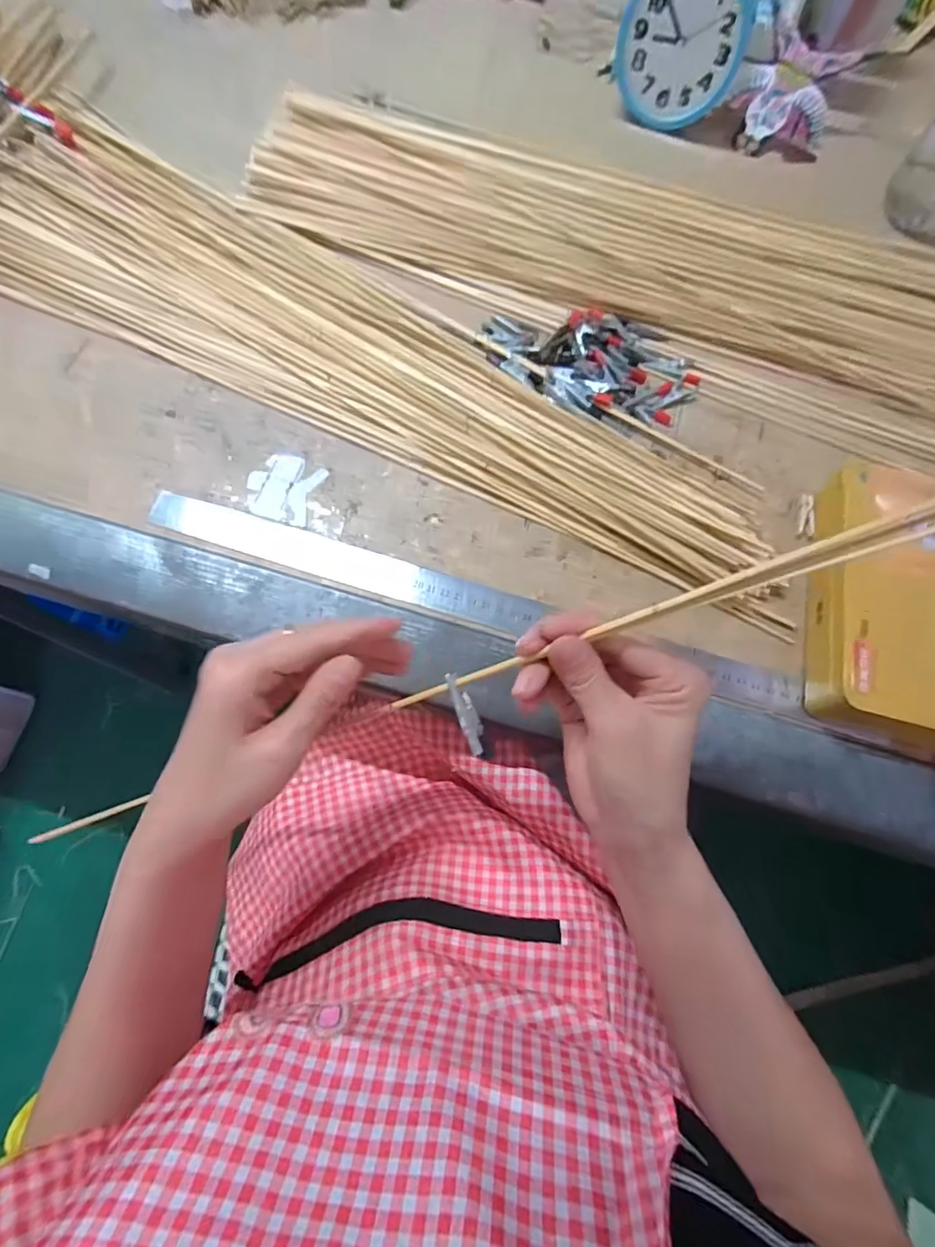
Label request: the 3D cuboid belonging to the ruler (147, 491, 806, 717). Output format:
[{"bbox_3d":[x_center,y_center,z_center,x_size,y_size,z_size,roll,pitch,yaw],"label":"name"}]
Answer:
[{"bbox_3d":[-0.002,-0.017,0.370,0.466,0.005,0.031,17,70,4],"label":"ruler"}]

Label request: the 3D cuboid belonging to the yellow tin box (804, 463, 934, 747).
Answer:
[{"bbox_3d":[0.291,-0.012,0.352,0.113,0.042,0.180,16,72,3],"label":"yellow tin box"}]

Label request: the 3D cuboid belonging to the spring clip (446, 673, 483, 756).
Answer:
[{"bbox_3d":[0.000,0.045,0.267,0.009,0.004,0.042,-21,87,-9],"label":"spring clip"}]

